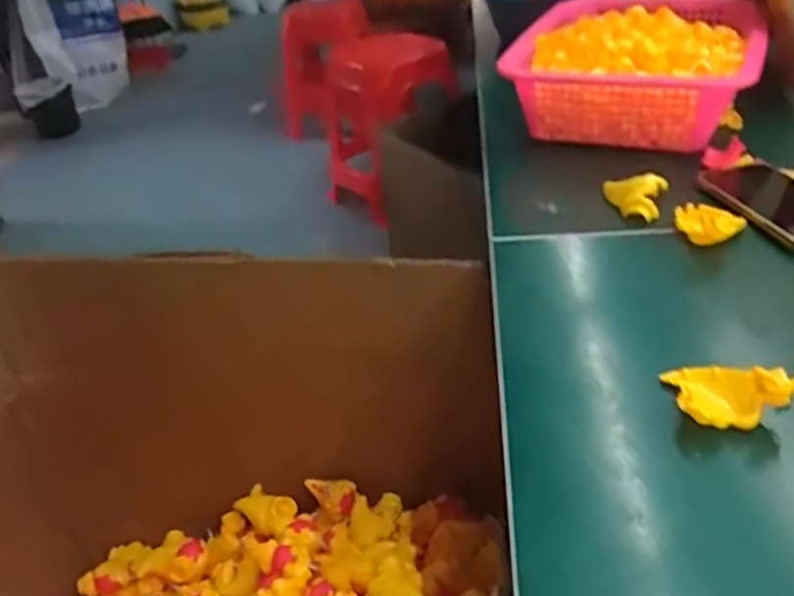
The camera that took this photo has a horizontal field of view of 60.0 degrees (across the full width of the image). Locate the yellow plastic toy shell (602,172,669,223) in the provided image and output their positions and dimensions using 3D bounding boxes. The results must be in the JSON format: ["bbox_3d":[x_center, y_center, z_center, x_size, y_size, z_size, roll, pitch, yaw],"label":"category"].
[{"bbox_3d":[0.219,-0.097,0.640,0.055,0.030,0.044,9,37,20],"label":"yellow plastic toy shell"}]

